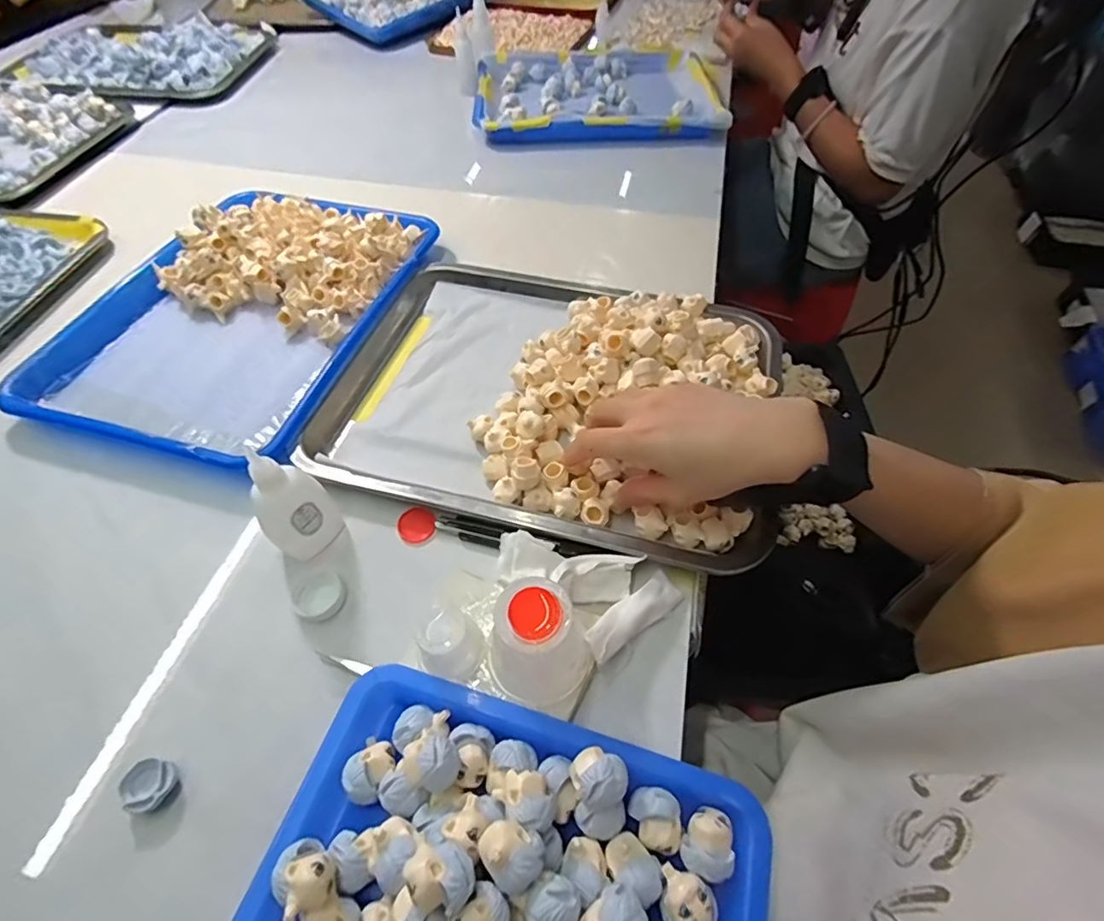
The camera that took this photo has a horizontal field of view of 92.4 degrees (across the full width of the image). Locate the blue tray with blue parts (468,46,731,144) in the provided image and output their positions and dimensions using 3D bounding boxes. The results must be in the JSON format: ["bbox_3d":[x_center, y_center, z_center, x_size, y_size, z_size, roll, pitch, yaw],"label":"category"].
[{"bbox_3d":[0.059,-0.522,0.751,0.322,0.033,0.268,-2,55,-1],"label":"blue tray with blue parts"}]

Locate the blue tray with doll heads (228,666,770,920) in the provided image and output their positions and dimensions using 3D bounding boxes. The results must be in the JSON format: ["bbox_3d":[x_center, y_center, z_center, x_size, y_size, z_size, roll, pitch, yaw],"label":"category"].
[{"bbox_3d":[-0.023,0.198,0.221,0.220,0.050,0.171,15,56,11],"label":"blue tray with doll heads"}]

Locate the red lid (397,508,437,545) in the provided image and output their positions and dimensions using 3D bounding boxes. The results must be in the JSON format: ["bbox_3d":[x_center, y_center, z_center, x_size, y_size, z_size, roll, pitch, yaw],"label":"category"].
[{"bbox_3d":[-0.093,0.045,0.364,0.026,0.004,0.024,0,55,0],"label":"red lid"}]

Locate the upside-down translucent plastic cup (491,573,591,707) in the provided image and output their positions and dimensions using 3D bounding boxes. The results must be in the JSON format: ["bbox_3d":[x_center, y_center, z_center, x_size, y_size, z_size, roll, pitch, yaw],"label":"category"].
[{"bbox_3d":[-0.008,0.097,0.279,0.048,0.065,0.048,0,55,0],"label":"upside-down translucent plastic cup"}]

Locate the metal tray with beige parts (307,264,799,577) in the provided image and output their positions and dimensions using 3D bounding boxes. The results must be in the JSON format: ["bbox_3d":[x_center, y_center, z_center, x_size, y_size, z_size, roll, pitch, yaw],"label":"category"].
[{"bbox_3d":[0.005,-0.068,0.419,0.334,0.045,0.264,11,57,8],"label":"metal tray with beige parts"}]

